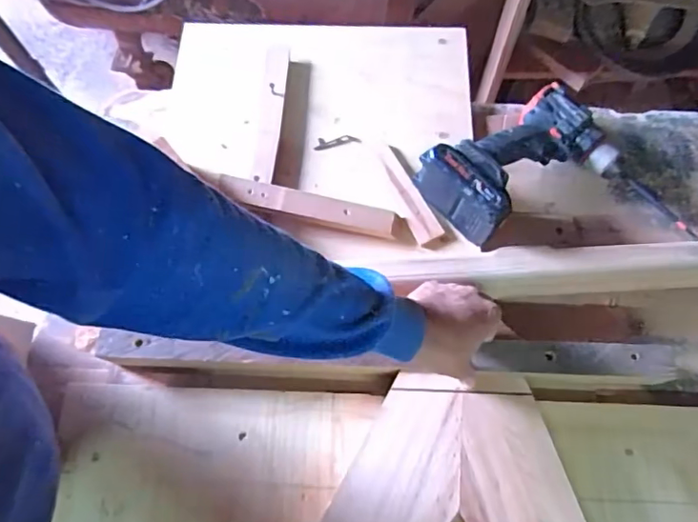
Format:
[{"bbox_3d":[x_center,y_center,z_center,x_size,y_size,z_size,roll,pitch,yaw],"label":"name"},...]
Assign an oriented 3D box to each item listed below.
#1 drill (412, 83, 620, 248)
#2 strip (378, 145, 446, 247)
[{"bbox_3d":[0.210,-0.115,0.655,0.228,0.088,0.135,-33,72,-12],"label":"drill"},{"bbox_3d":[0.070,-0.086,0.674,0.034,0.012,0.142,-24,69,-8],"label":"strip"}]

